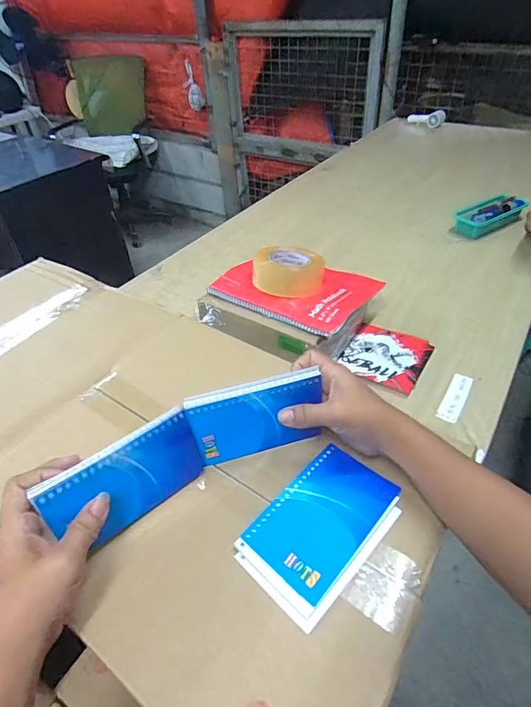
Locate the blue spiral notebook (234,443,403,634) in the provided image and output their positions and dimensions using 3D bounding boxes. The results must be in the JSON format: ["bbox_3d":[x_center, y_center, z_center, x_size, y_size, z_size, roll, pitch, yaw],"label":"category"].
[{"bbox_3d":[0.050,0.149,0.366,0.088,0.010,0.143,31,52,32],"label":"blue spiral notebook"}]

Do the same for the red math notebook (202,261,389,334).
[{"bbox_3d":[0.055,-0.132,0.802,0.272,0.022,0.203,24,47,27],"label":"red math notebook"}]

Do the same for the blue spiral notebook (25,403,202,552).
[{"bbox_3d":[-0.117,0.110,0.360,0.128,0.082,0.013,-32,39,-30],"label":"blue spiral notebook"}]

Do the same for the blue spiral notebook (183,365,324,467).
[{"bbox_3d":[-0.008,0.065,0.406,0.125,0.079,0.016,-11,32,-10],"label":"blue spiral notebook"}]

